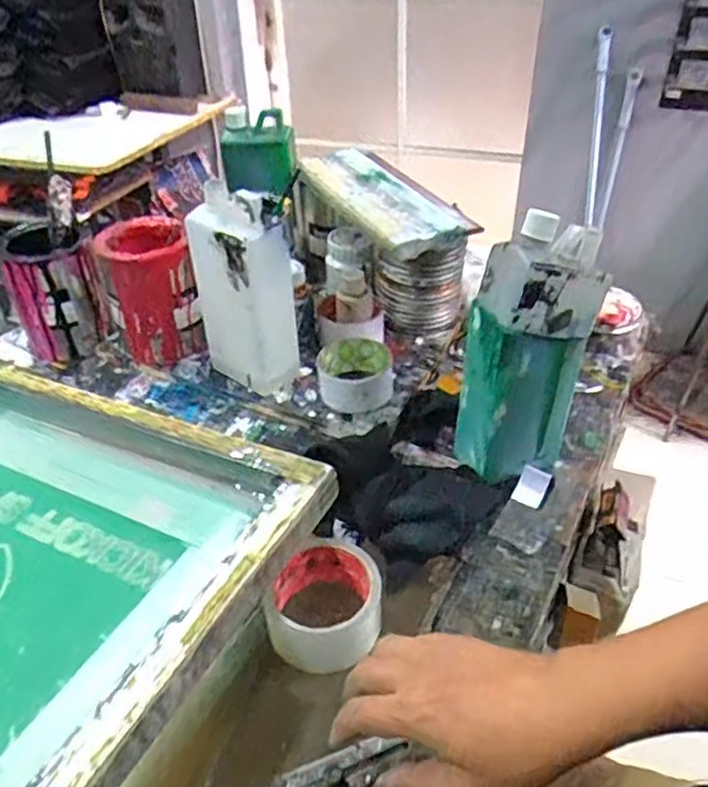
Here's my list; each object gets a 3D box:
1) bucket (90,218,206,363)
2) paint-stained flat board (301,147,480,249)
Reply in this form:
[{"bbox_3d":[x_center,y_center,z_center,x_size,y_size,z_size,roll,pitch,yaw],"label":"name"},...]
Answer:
[{"bbox_3d":[-0.242,-0.124,0.793,0.093,0.136,0.113,-14,40,-16],"label":"bucket"},{"bbox_3d":[0.029,-0.243,0.797,0.110,0.023,0.281,-20,42,-22],"label":"paint-stained flat board"}]

